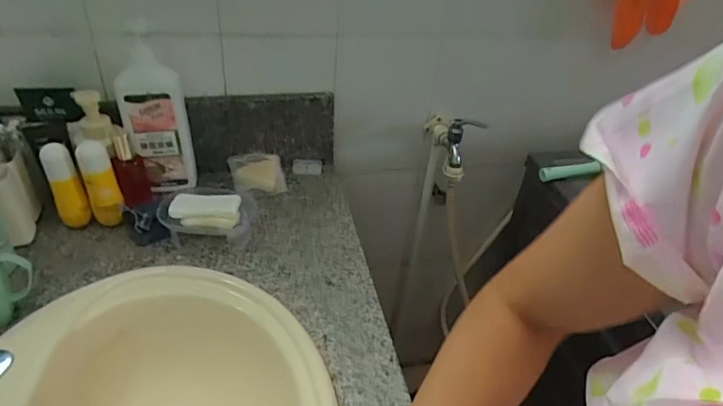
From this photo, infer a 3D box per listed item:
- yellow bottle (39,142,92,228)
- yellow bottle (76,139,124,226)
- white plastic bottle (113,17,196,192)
[{"bbox_3d":[-0.472,-0.021,0.788,0.045,0.148,0.036,-22,45,-35],"label":"yellow bottle"},{"bbox_3d":[-0.415,-0.022,0.788,0.051,0.152,0.039,-14,41,-28],"label":"yellow bottle"},{"bbox_3d":[-0.353,-0.150,0.843,0.110,0.273,0.065,-10,39,-24],"label":"white plastic bottle"}]

